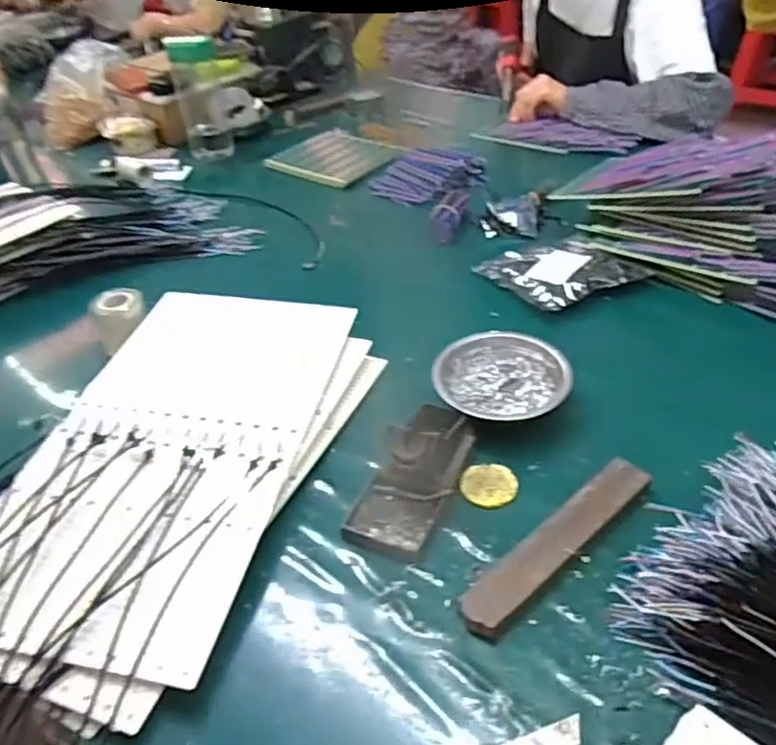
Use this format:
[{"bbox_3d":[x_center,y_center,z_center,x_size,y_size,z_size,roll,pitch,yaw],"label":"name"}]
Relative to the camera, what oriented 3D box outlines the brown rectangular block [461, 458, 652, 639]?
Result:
[{"bbox_3d":[0.133,0.131,0.511,0.199,0.019,0.038,-30,46,-28],"label":"brown rectangular block"}]

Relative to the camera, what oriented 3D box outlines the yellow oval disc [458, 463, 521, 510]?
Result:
[{"bbox_3d":[0.088,0.098,0.568,0.049,0.007,0.045,-9,39,-6],"label":"yellow oval disc"}]

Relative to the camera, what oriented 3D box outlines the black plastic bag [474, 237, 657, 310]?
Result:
[{"bbox_3d":[0.212,-0.127,0.804,0.141,0.026,0.151,-29,45,-25],"label":"black plastic bag"}]

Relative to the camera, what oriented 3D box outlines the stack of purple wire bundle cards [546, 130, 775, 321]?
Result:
[{"bbox_3d":[0.415,-0.187,0.766,0.330,0.148,0.180,24,48,31],"label":"stack of purple wire bundle cards"}]

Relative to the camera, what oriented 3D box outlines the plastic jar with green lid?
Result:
[{"bbox_3d":[-0.334,-0.496,1.182,0.087,0.201,0.094,-16,41,-12],"label":"plastic jar with green lid"}]

